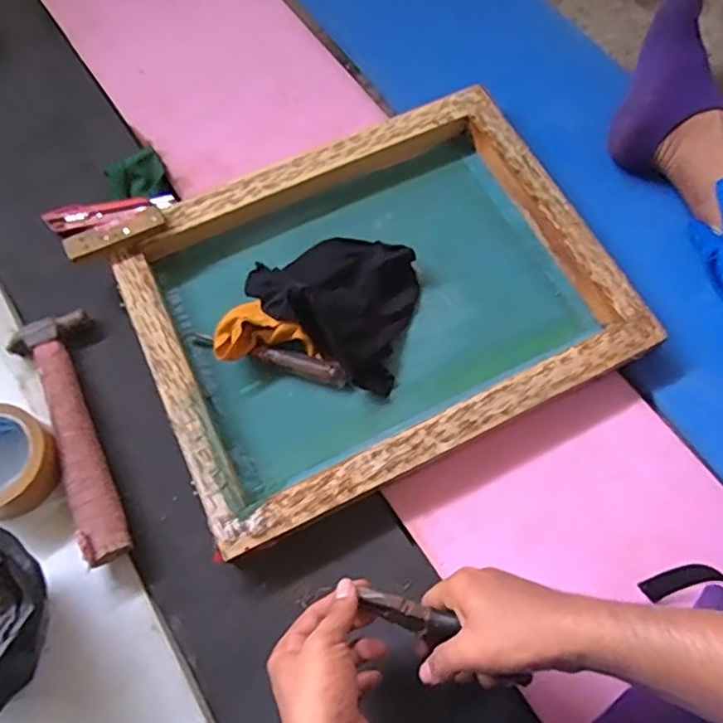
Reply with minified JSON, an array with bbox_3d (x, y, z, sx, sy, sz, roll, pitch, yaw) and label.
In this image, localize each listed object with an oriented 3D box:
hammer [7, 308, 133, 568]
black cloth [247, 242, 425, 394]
[{"bbox_3d":[-0.279,0.070,0.626,0.069,0.038,0.259,-22,68,-8],"label":"hammer"},{"bbox_3d":[-0.012,-0.079,0.672,0.187,0.067,0.148,36,72,15],"label":"black cloth"}]

